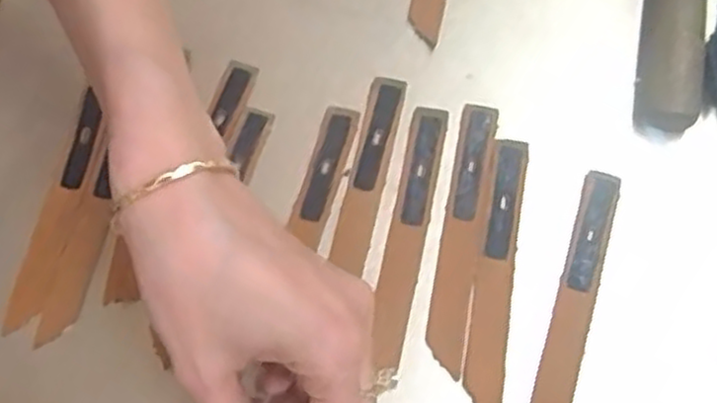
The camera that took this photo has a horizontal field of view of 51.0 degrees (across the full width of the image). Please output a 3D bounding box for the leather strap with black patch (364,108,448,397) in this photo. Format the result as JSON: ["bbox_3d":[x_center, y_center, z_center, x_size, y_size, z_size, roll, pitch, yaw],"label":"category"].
[{"bbox_3d":[0.021,0.019,0.339,0.017,0.004,0.130,11,73,6],"label":"leather strap with black patch"}]

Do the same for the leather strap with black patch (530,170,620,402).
[{"bbox_3d":[0.094,0.044,0.327,0.016,0.004,0.122,16,74,7],"label":"leather strap with black patch"}]

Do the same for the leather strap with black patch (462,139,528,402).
[{"bbox_3d":[0.061,0.031,0.334,0.017,0.004,0.123,8,73,5],"label":"leather strap with black patch"}]

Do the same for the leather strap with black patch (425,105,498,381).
[{"bbox_3d":[0.046,0.014,0.338,0.017,0.004,0.123,10,73,5],"label":"leather strap with black patch"}]

